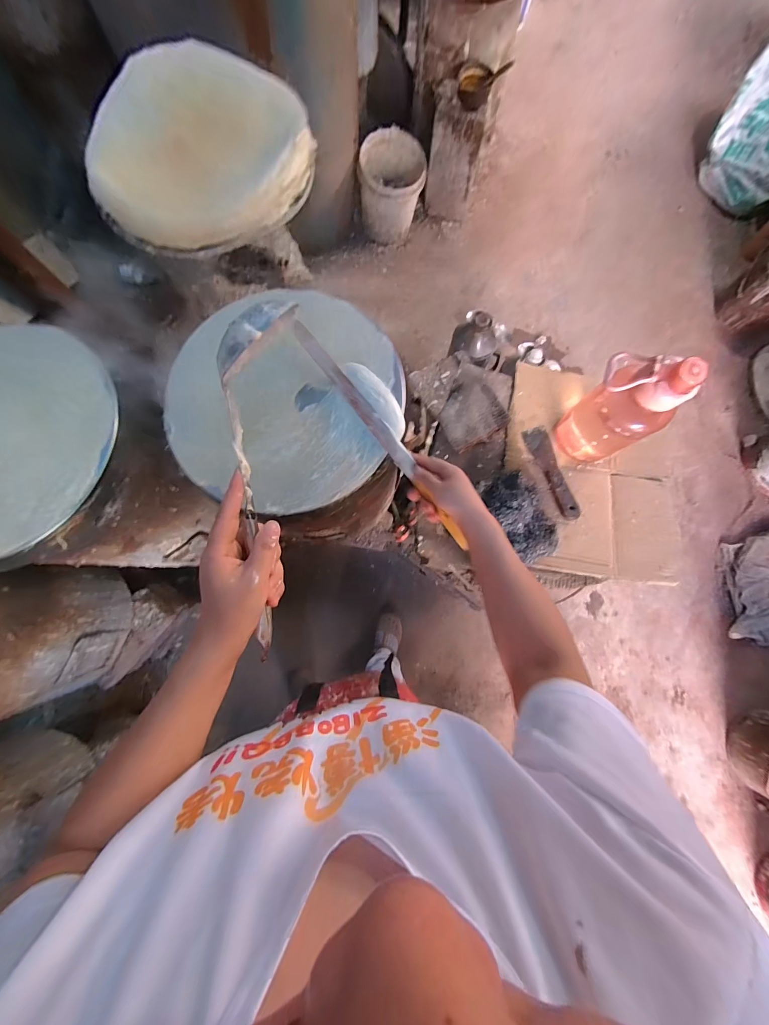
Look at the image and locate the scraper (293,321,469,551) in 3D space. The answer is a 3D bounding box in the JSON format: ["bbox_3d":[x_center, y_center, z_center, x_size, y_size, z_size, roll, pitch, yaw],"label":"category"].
[{"bbox_3d":[-0.007,-0.124,0.536,0.022,0.018,0.427,-36,86,-7],"label":"scraper"}]

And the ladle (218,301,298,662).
[{"bbox_3d":[-0.106,-0.013,0.309,0.060,0.035,0.303,3,110,1],"label":"ladle"}]

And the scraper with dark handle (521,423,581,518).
[{"bbox_3d":[0.307,-0.075,0.643,0.045,0.022,0.180,-17,79,-4],"label":"scraper with dark handle"}]

